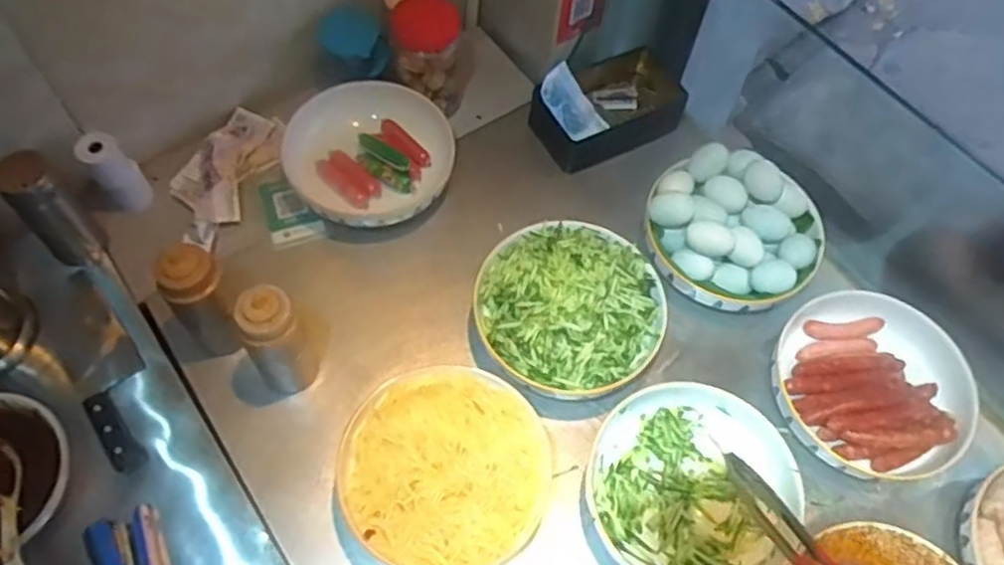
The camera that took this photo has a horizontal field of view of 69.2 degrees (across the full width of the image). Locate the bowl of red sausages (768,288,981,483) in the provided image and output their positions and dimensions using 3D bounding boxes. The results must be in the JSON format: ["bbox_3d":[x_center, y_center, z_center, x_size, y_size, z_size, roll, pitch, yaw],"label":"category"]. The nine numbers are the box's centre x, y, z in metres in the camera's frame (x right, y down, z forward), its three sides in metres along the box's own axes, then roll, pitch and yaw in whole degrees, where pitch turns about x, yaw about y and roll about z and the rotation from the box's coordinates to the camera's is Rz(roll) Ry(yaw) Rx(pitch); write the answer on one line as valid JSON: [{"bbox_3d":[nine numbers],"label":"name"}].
[{"bbox_3d":[0.434,0.126,0.869,0.217,0.067,0.225,2,60,-3],"label":"bowl of red sausages"}]

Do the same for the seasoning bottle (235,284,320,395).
[{"bbox_3d":[-0.245,0.063,0.795,0.067,0.174,0.059,-28,66,-18],"label":"seasoning bottle"}]

